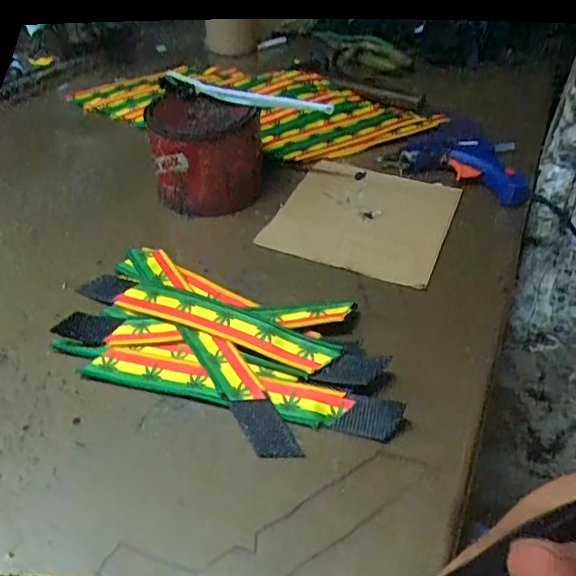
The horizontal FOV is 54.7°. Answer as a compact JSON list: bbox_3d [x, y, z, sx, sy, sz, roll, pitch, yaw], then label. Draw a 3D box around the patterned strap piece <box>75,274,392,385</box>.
[{"bbox_3d":[-0.052,0.026,0.412,0.244,0.020,0.031,17,45,18],"label":"patterned strap piece"}]

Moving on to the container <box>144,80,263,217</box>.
[{"bbox_3d":[-0.077,-0.129,0.524,0.098,0.085,0.093,0,43,0],"label":"container"}]

